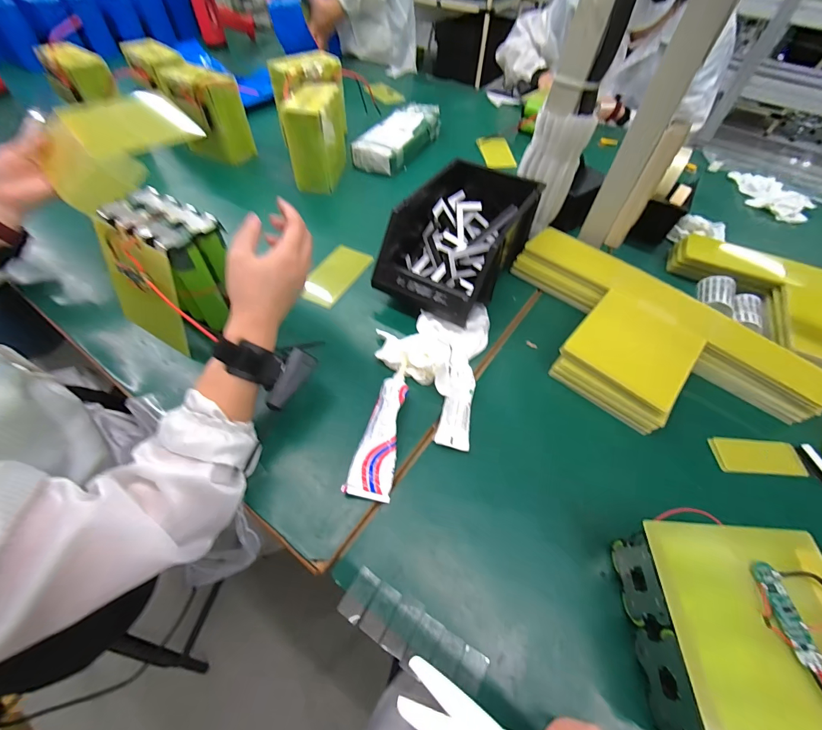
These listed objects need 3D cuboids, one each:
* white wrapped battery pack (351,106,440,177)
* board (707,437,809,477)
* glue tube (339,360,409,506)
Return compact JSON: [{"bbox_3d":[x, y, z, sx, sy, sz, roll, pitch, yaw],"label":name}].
[{"bbox_3d":[-0.023,-0.536,0.840,0.103,0.059,0.281,26,57,15],"label":"white wrapped battery pack"},{"bbox_3d":[0.419,0.110,0.428,0.099,0.011,0.042,4,55,0],"label":"board"},{"bbox_3d":[-0.031,0.068,0.411,0.046,0.027,0.165,11,55,4],"label":"glue tube"}]

